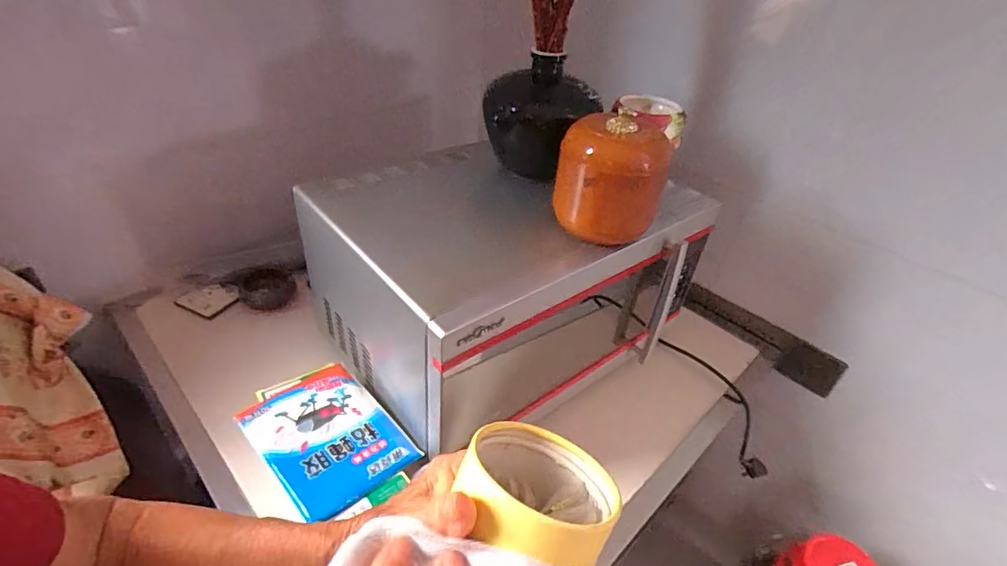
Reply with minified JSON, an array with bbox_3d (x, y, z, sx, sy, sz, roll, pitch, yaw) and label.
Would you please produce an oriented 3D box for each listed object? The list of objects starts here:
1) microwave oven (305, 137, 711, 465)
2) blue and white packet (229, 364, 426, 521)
[{"bbox_3d":[0.012,-0.005,0.797,0.527,0.311,0.373,-21,45,-30],"label":"microwave oven"},{"bbox_3d":[-0.217,0.189,0.623,0.199,0.010,0.143,34,46,32],"label":"blue and white packet"}]

